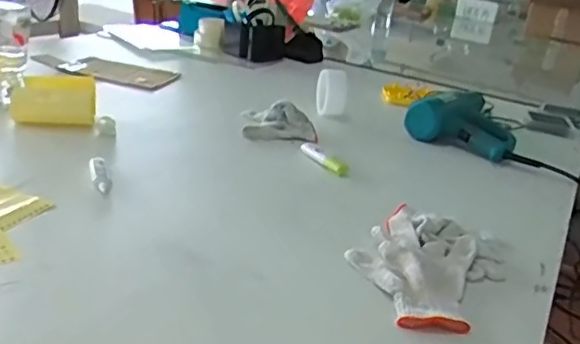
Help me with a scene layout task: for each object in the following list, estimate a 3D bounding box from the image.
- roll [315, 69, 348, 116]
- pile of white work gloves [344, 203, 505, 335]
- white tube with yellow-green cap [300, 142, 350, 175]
[{"bbox_3d":[0.083,-0.159,1.167,0.044,0.086,0.083,3,23,-10],"label":"roll"},{"bbox_3d":[0.148,0.104,0.661,0.150,0.040,0.226,20,26,28],"label":"pile of white work gloves"},{"bbox_3d":[0.052,-0.024,0.928,0.022,0.017,0.125,-4,25,-26],"label":"white tube with yellow-green cap"}]

